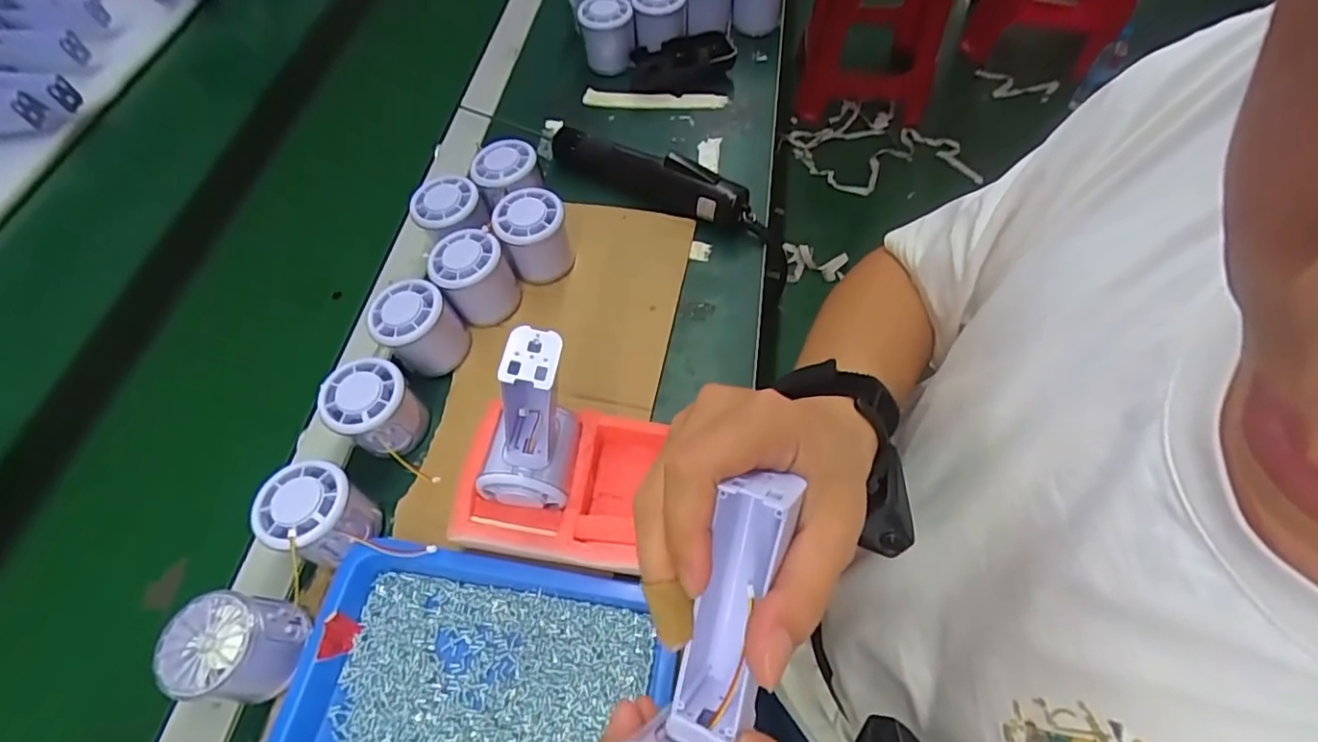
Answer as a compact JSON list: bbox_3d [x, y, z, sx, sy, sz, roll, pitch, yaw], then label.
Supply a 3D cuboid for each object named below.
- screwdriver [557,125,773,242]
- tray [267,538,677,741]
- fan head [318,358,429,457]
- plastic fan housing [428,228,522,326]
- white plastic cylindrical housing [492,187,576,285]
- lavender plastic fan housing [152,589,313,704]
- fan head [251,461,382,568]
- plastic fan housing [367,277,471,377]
[{"bbox_3d":[-0.003,-0.176,0.536,0.213,0.049,0.032,24,64,15],"label":"screwdriver"},{"bbox_3d":[-0.114,0.197,0.344,0.218,0.030,0.163,8,61,6],"label":"tray"},{"bbox_3d":[-0.203,0.028,0.423,0.056,0.055,0.053,-1,60,2],"label":"fan head"},{"bbox_3d":[-0.146,-0.075,0.470,0.057,0.059,0.055,-1,60,2],"label":"plastic fan housing"},{"bbox_3d":[-0.102,-0.109,0.485,0.053,0.062,0.058,-1,60,2],"label":"white plastic cylindrical housing"},{"bbox_3d":[-0.251,0.164,0.351,0.057,0.048,0.055,2,60,3],"label":"lavender plastic fan housing"},{"bbox_3d":[-0.222,0.094,0.386,0.057,0.051,0.054,-1,60,2],"label":"fan head"},{"bbox_3d":[-0.184,-0.032,0.454,0.058,0.062,0.055,-36,65,-17],"label":"plastic fan housing"}]

